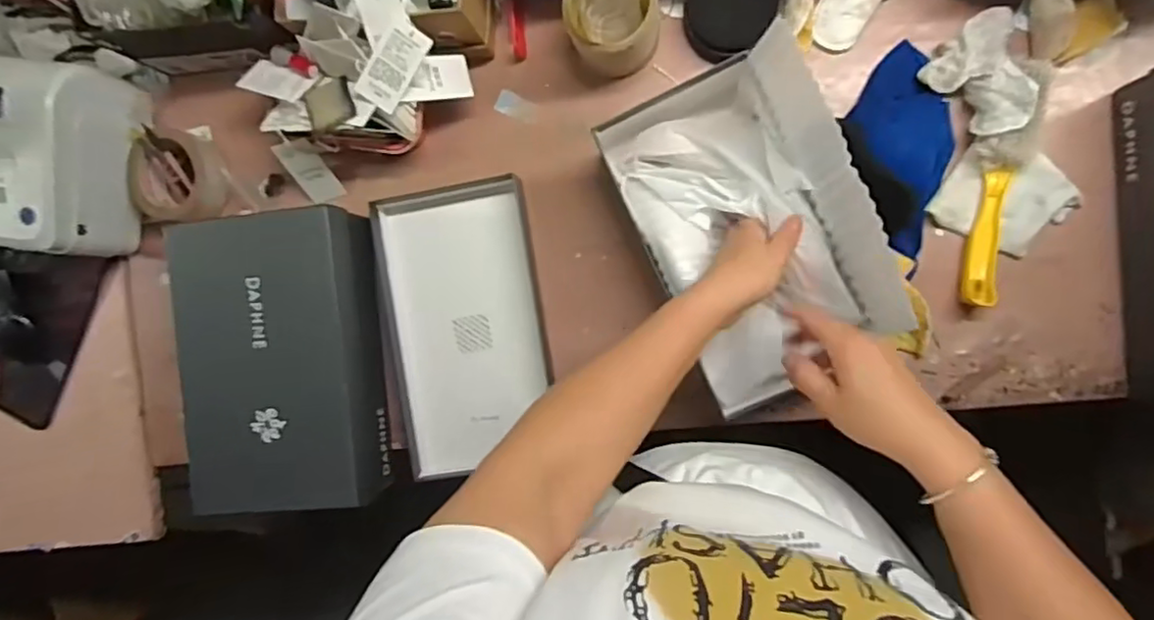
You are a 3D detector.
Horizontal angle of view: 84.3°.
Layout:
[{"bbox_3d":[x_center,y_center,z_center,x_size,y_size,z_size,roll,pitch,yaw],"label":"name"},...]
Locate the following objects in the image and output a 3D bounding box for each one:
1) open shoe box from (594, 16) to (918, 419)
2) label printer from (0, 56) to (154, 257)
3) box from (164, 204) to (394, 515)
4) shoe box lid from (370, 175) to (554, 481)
[{"bbox_3d":[0.148,-0.072,0.563,0.167,0.144,0.280,-25,88,8],"label":"open shoe box"},{"bbox_3d":[-0.589,-0.163,0.692,0.173,0.126,0.195,8,93,8],"label":"label printer"},{"bbox_3d":[-0.307,0.052,0.674,0.181,0.095,0.294,-5,91,8],"label":"box"},{"bbox_3d":[-0.121,0.018,0.688,0.165,0.041,0.298,-6,91,8],"label":"shoe box lid"}]

